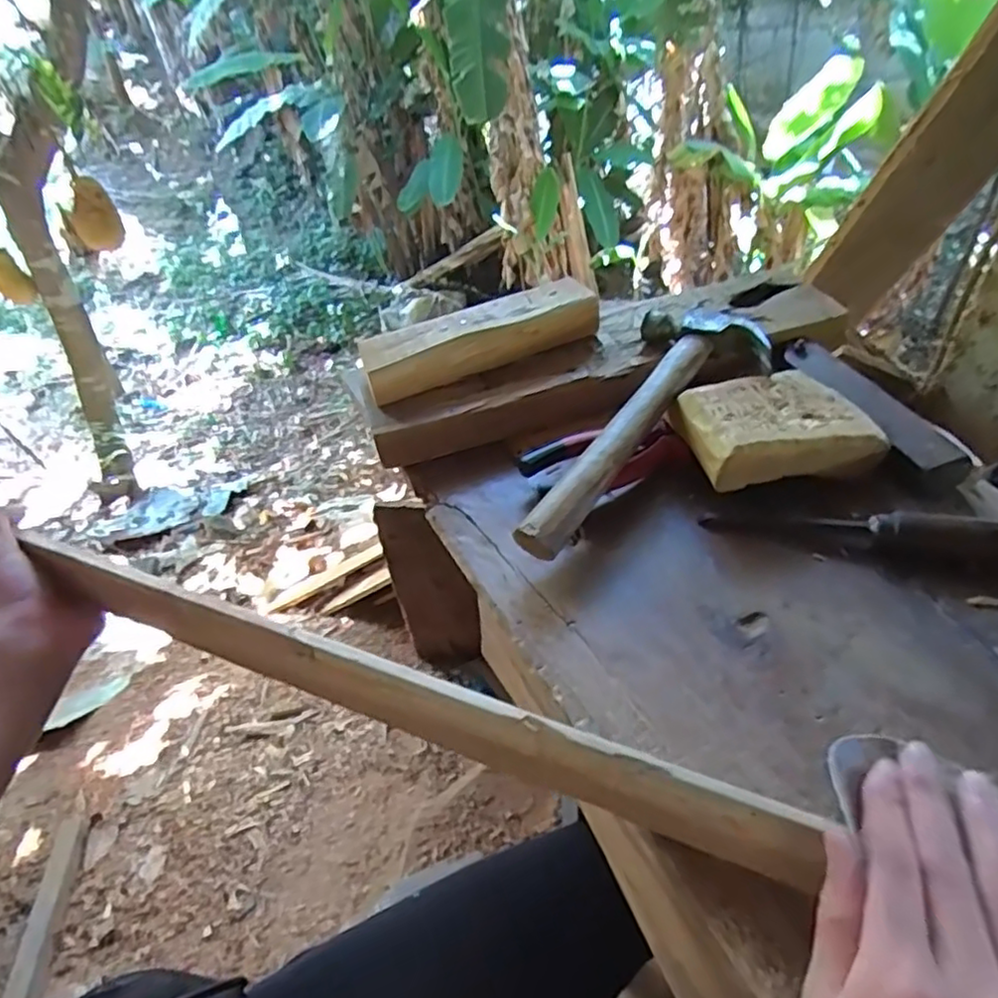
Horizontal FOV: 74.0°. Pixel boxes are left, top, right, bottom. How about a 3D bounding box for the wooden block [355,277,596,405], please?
[{"bbox_3d":[-0.017,-0.145,0.599,0.223,0.045,0.055,-22,47,-14],"label":"wooden block"}]

